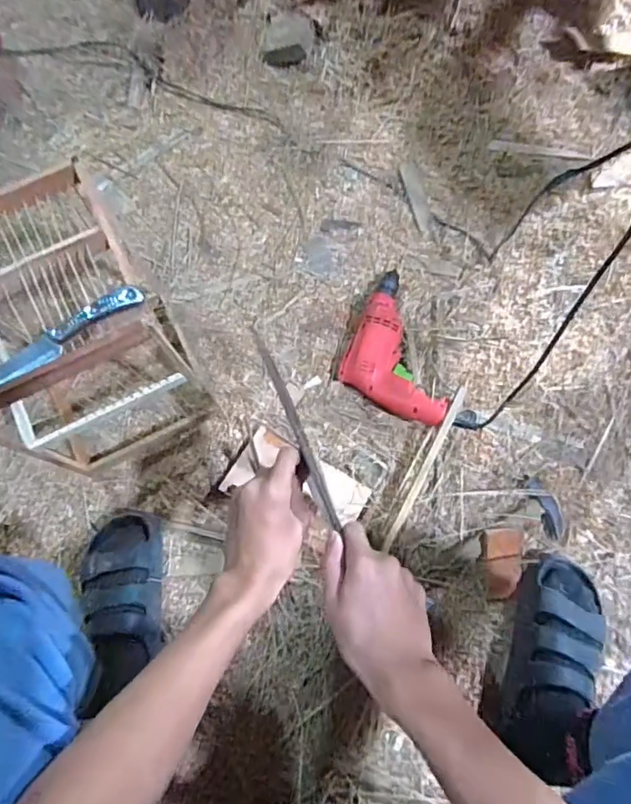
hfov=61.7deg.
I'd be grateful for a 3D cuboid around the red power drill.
[{"bbox_3d":[0.114,-0.061,0.814,0.152,0.057,0.284,-24,73,-2],"label":"red power drill"}]

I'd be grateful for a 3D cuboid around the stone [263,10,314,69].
[{"bbox_3d":[-0.050,-0.659,0.957,0.097,0.055,0.075,-1,70,3],"label":"stone"}]

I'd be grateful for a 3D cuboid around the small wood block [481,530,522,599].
[{"bbox_3d":[0.262,0.225,0.737,0.056,0.022,0.092,1,73,2],"label":"small wood block"}]

